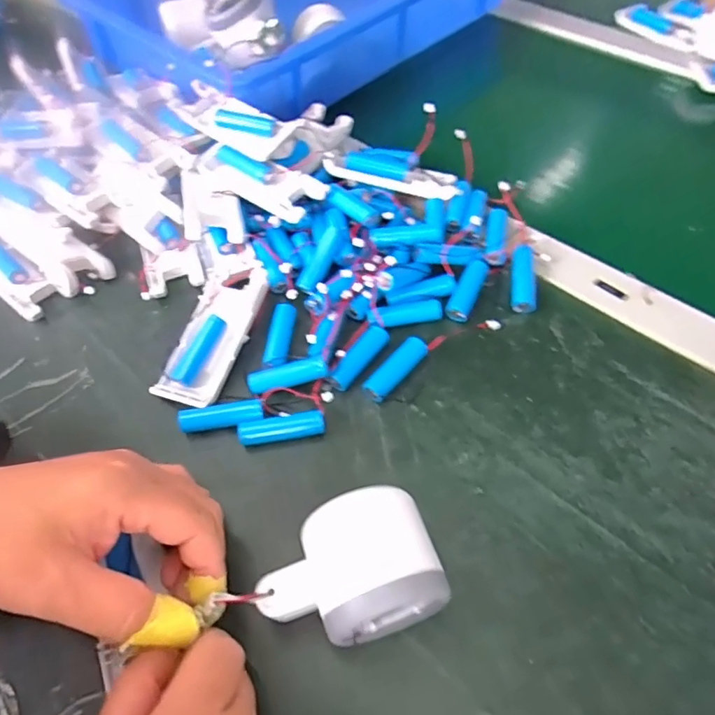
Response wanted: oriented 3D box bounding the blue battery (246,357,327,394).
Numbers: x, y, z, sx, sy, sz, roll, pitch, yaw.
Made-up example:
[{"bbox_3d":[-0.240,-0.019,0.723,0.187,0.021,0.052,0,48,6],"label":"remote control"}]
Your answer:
[{"bbox_3d":[-0.044,0.012,0.332,0.049,0.018,0.013,-11,56,-4],"label":"blue battery"}]

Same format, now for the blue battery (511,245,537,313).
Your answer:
[{"bbox_3d":[0.120,-0.057,0.376,0.019,0.014,0.052,9,57,9],"label":"blue battery"}]

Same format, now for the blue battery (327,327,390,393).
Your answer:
[{"bbox_3d":[0.001,0.000,0.346,0.014,0.011,0.053,31,63,22],"label":"blue battery"}]

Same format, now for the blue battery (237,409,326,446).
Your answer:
[{"bbox_3d":[-0.046,0.043,0.319,0.052,0.014,0.012,-10,56,-4],"label":"blue battery"}]

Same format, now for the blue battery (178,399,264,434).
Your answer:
[{"bbox_3d":[-0.084,0.036,0.322,0.050,0.011,0.014,-7,56,-2],"label":"blue battery"}]

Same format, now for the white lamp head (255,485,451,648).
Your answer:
[{"bbox_3d":[-0.004,0.101,0.245,0.081,0.049,0.056,-18,57,-9],"label":"white lamp head"}]

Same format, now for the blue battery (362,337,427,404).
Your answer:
[{"bbox_3d":[0.025,0.008,0.340,0.014,0.012,0.052,35,64,24],"label":"blue battery"}]

